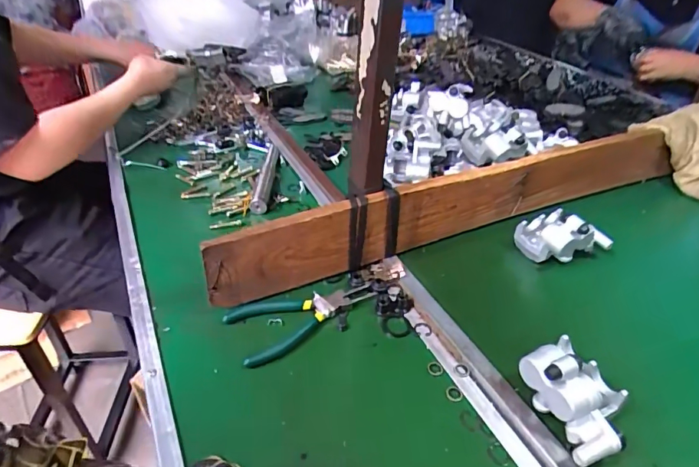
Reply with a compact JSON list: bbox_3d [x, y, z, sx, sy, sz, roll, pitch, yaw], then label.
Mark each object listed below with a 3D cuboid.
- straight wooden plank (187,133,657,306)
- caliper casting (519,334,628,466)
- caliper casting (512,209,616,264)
[{"bbox_3d":[0.174,-0.043,0.605,0.721,0.095,0.022,-17,40,-23],"label":"straight wooden plank"},{"bbox_3d":[0.202,0.143,0.400,0.071,0.067,0.091,-11,38,-16],"label":"caliper casting"},{"bbox_3d":[0.274,-0.003,0.595,0.105,0.062,0.072,-12,38,-18],"label":"caliper casting"}]

